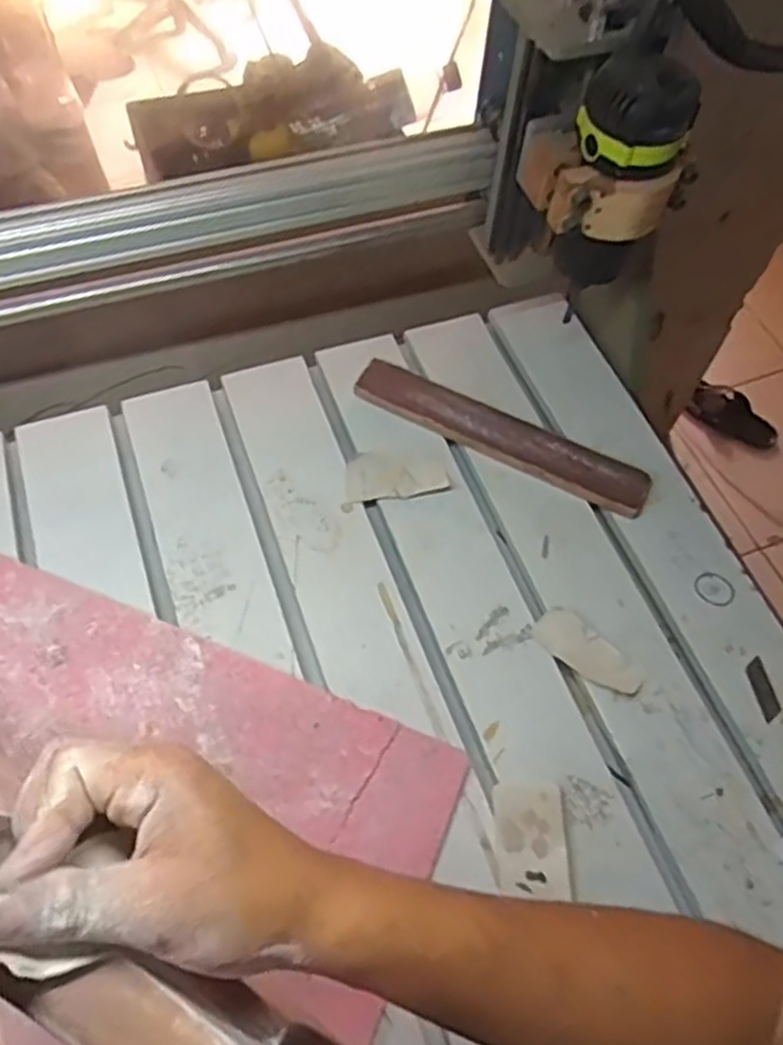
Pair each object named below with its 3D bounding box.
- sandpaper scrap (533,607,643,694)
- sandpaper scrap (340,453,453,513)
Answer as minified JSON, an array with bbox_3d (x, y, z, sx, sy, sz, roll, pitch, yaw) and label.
[{"bbox_3d":[0.172,0.111,0.668,0.097,0.012,0.042,39,65,17],"label":"sandpaper scrap"},{"bbox_3d":[0.001,-0.048,0.748,0.102,0.015,0.062,-9,61,-9],"label":"sandpaper scrap"}]

